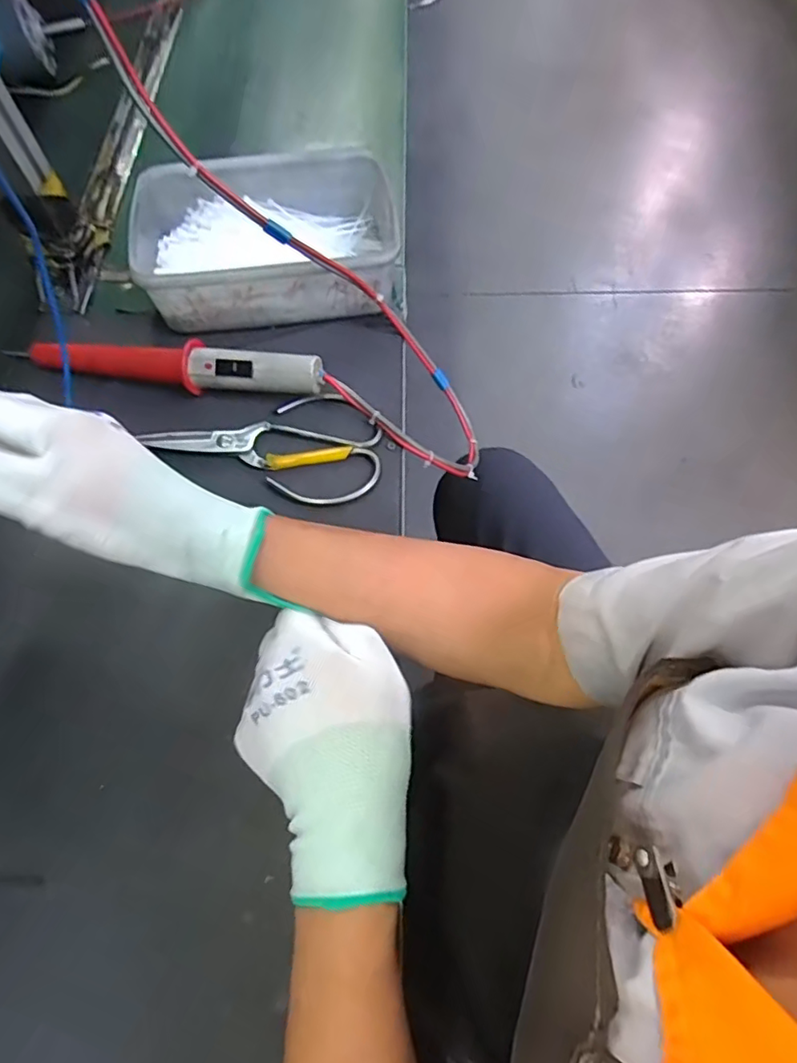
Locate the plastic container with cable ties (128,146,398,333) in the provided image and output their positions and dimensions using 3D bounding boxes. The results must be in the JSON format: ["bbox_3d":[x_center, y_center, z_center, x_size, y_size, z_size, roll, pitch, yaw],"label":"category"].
[{"bbox_3d":[-0.118,-0.262,0.511,0.219,0.055,0.154,-4,64,-1],"label":"plastic container with cable ties"}]

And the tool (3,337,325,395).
[{"bbox_3d":[-0.185,-0.139,0.470,0.249,0.032,0.033,8,65,5],"label":"tool"}]

